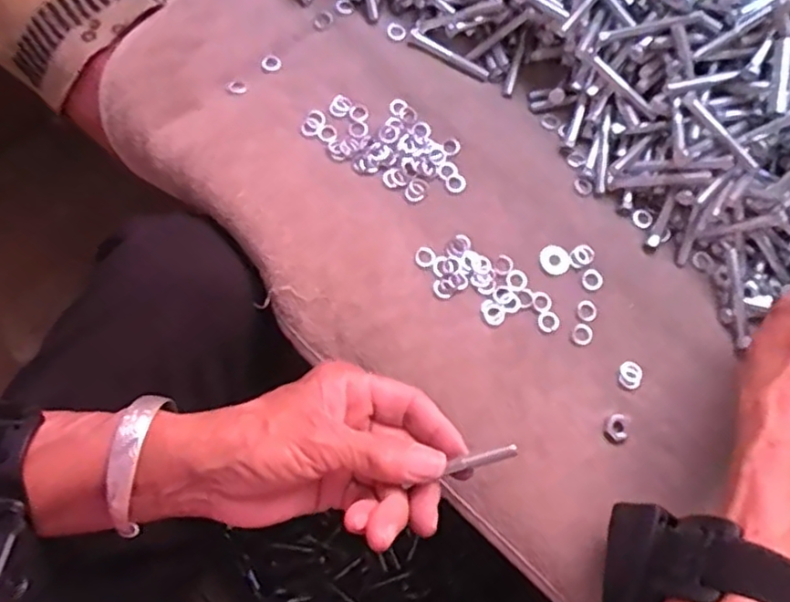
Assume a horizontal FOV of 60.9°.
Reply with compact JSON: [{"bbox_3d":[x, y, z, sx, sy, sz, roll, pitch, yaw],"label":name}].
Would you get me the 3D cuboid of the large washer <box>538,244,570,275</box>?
[{"bbox_3d":[0.097,-0.025,0.404,0.017,0.004,0.019,-41,79,-13],"label":"large washer"}]

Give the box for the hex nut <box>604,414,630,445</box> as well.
[{"bbox_3d":[0.125,0.072,0.377,0.014,0.004,0.017,12,73,1],"label":"hex nut"}]

